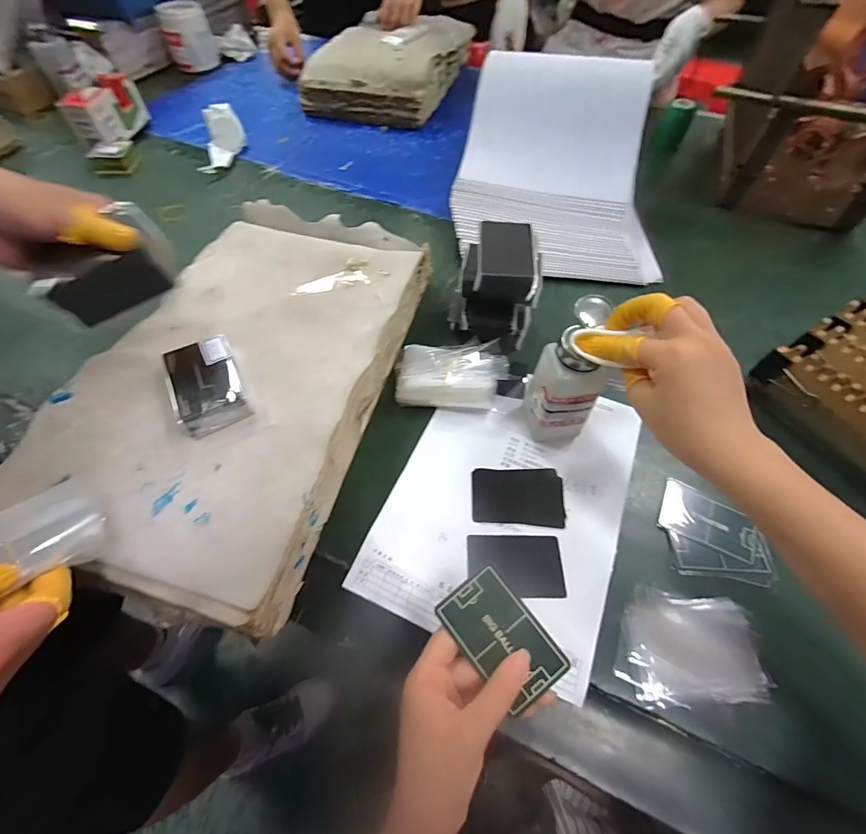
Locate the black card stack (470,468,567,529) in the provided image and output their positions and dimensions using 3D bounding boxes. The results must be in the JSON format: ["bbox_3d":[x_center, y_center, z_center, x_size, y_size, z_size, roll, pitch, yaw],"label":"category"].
[{"bbox_3d":[0.084,0.078,0.407,0.089,0.005,0.059,2,58,1],"label":"black card stack"}]

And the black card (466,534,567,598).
[{"bbox_3d":[0.075,0.134,0.373,0.084,0.004,0.053,0,62,0],"label":"black card"}]

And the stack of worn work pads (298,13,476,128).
[{"bbox_3d":[-0.073,-0.747,0.875,0.244,0.081,0.437,14,59,7],"label":"stack of worn work pads"}]

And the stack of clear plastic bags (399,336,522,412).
[{"bbox_3d":[0.028,-0.049,0.459,0.137,0.037,0.078,0,58,-1],"label":"stack of clear plastic bags"}]

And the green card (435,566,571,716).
[{"bbox_3d":[0.047,0.151,0.284,0.051,0.004,0.082,-39,72,-8],"label":"green card"}]

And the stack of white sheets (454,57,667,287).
[{"bbox_3d":[0.182,-0.368,0.603,0.291,0.147,0.315,4,58,2],"label":"stack of white sheets"}]

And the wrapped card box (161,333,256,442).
[{"bbox_3d":[-0.207,-0.029,0.378,0.059,0.022,0.093,-23,61,-14],"label":"wrapped card box"}]

